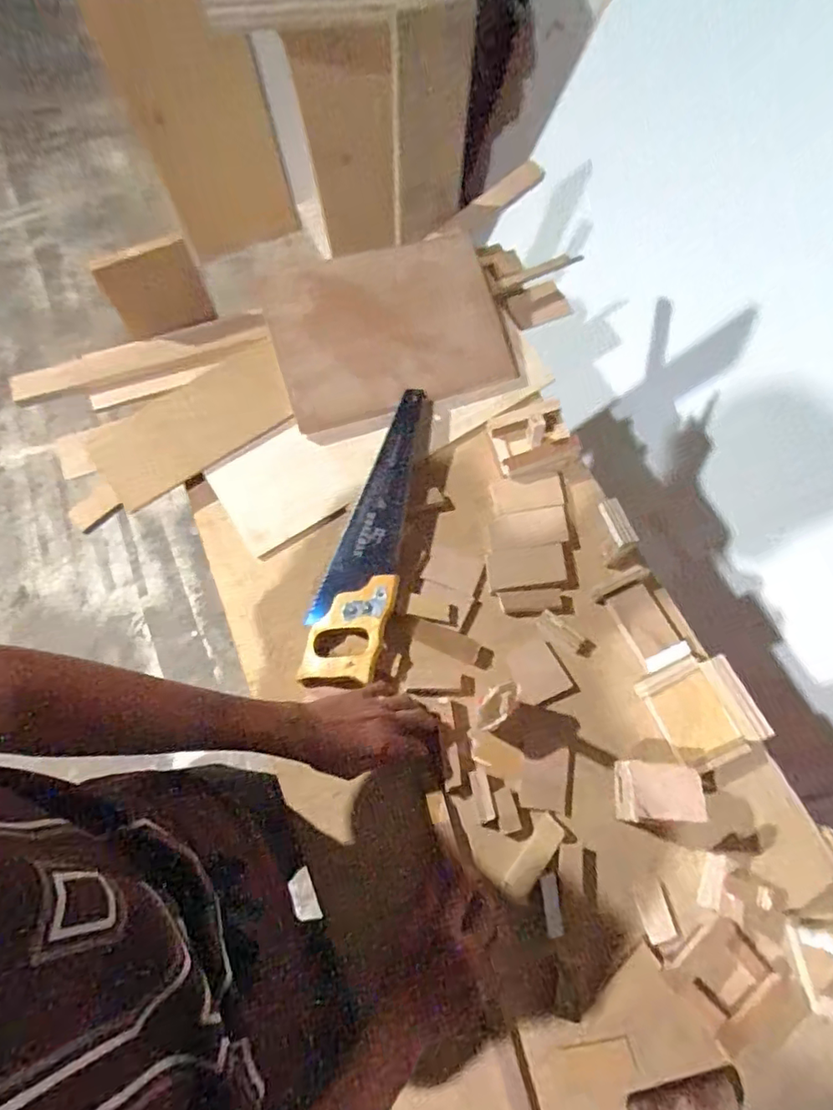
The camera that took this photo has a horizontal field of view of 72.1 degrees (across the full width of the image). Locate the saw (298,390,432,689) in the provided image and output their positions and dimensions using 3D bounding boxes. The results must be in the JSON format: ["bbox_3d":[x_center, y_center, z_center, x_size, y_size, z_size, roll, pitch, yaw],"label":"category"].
[{"bbox_3d":[-0.049,-0.031,0.739,0.095,0.034,0.400,15,68,10],"label":"saw"}]

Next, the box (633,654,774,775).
[{"bbox_3d":[0.321,0.173,0.639,0.099,0.034,0.110,-23,67,-6],"label":"box"}]

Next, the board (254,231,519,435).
[{"bbox_3d":[-0.038,-0.306,0.783,0.307,0.019,0.207,-17,101,-7],"label":"board"}]

